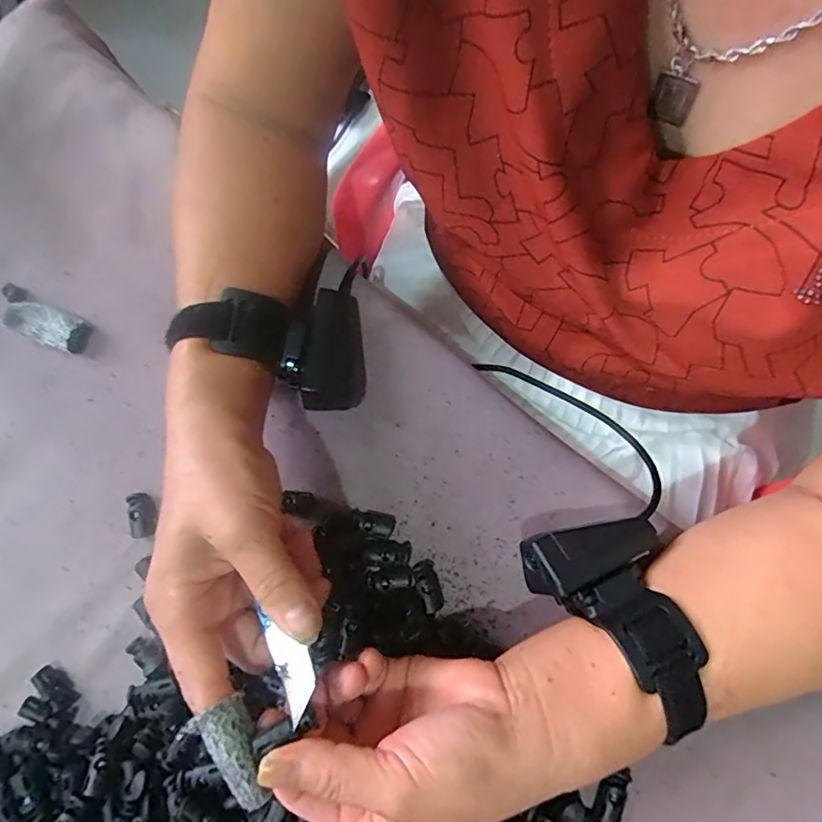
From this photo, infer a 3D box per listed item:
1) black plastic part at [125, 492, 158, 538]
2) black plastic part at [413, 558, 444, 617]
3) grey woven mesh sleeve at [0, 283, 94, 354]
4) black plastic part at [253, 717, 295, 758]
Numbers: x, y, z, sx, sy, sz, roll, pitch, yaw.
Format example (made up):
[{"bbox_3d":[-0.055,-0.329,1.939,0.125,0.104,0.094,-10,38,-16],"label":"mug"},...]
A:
[{"bbox_3d":[-0.167,0.064,0.332,0.018,0.007,0.028,-11,78,-1],"label":"black plastic part"},{"bbox_3d":[0.011,0.105,0.316,0.012,0.009,0.031,-15,78,-2],"label":"black plastic part"},{"bbox_3d":[-0.251,-0.061,0.361,0.072,0.012,0.027,26,80,6],"label":"grey woven mesh sleeve"},{"bbox_3d":[-0.056,0.134,0.220,0.014,0.004,0.008,-28,79,-4],"label":"black plastic part"}]

